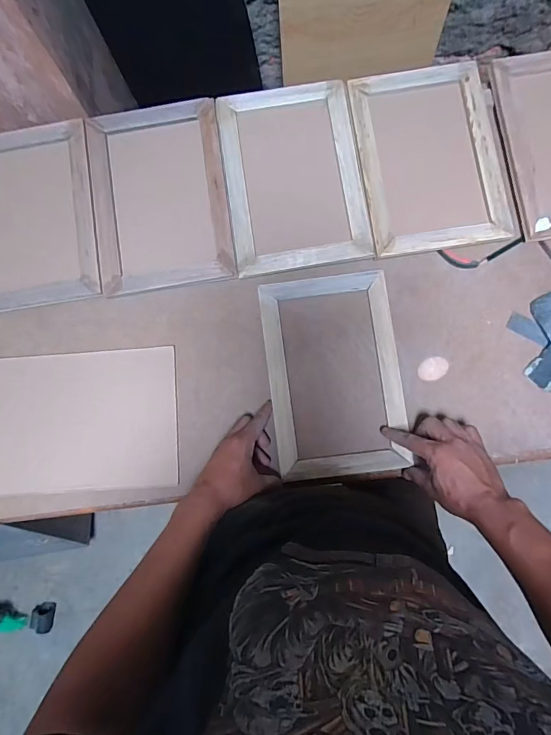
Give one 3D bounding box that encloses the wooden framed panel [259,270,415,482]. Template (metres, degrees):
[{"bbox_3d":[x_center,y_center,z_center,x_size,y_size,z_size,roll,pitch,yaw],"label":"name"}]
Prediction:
[{"bbox_3d":[0.087,0.009,0.630,0.191,0.016,0.290,-7,84,2],"label":"wooden framed panel"}]

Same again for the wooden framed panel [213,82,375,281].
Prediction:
[{"bbox_3d":[0.027,-0.301,0.661,0.208,0.012,0.300,-8,84,2],"label":"wooden framed panel"}]

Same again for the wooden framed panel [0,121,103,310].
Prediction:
[{"bbox_3d":[-0.390,-0.243,0.671,0.201,0.014,0.291,-10,84,2],"label":"wooden framed panel"}]

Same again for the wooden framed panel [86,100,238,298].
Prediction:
[{"bbox_3d":[-0.185,-0.277,0.665,0.210,0.013,0.313,-9,84,2],"label":"wooden framed panel"}]

